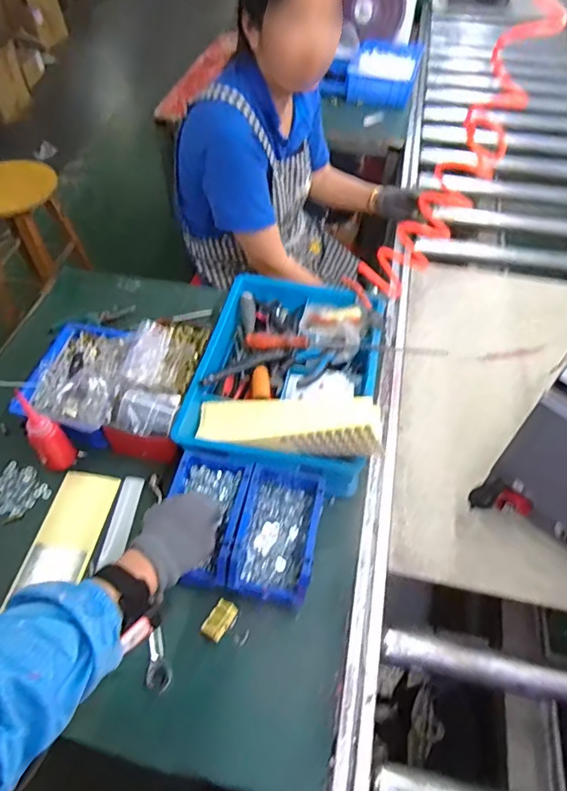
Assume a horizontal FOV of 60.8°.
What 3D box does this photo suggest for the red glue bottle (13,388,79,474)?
[{"bbox_3d":[-0.353,0.059,0.713,0.050,0.130,0.051,-35,39,-26],"label":"red glue bottle"}]

